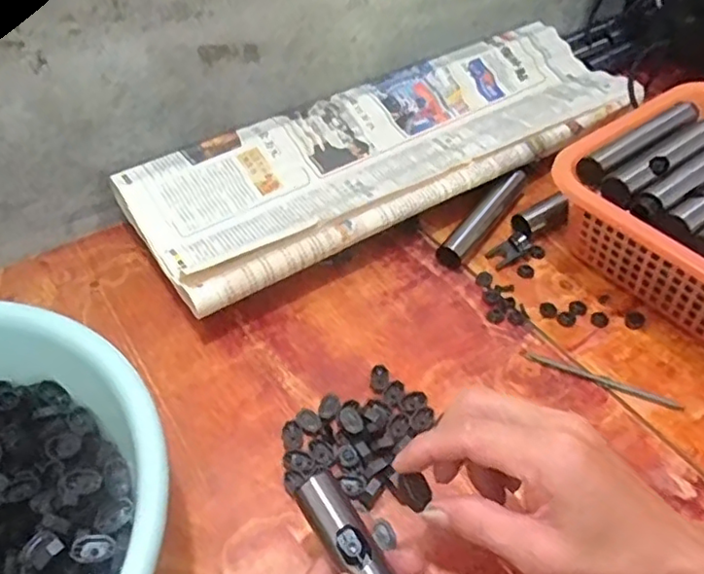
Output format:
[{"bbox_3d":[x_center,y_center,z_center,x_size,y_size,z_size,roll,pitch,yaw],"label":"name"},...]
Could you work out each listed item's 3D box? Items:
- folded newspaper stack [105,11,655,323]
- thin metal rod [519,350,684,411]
[{"bbox_3d":[0.054,-0.149,0.610,0.533,0.047,0.178,-26,53,-22],"label":"folded newspaper stack"},{"bbox_3d":[0.191,0.071,0.475,0.119,0.004,0.009,19,48,17],"label":"thin metal rod"}]

